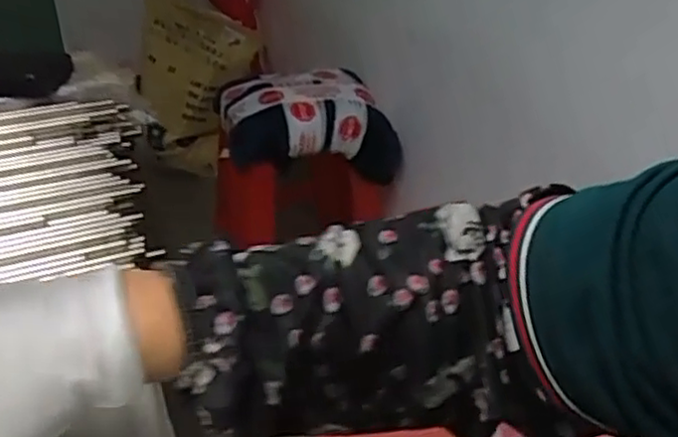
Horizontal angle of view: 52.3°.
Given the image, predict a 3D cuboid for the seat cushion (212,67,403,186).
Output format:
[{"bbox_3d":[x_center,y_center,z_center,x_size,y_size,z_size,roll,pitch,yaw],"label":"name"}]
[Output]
[{"bbox_3d":[-0.064,-0.188,1.500,0.391,0.190,0.210,-3,30,-4],"label":"seat cushion"}]

